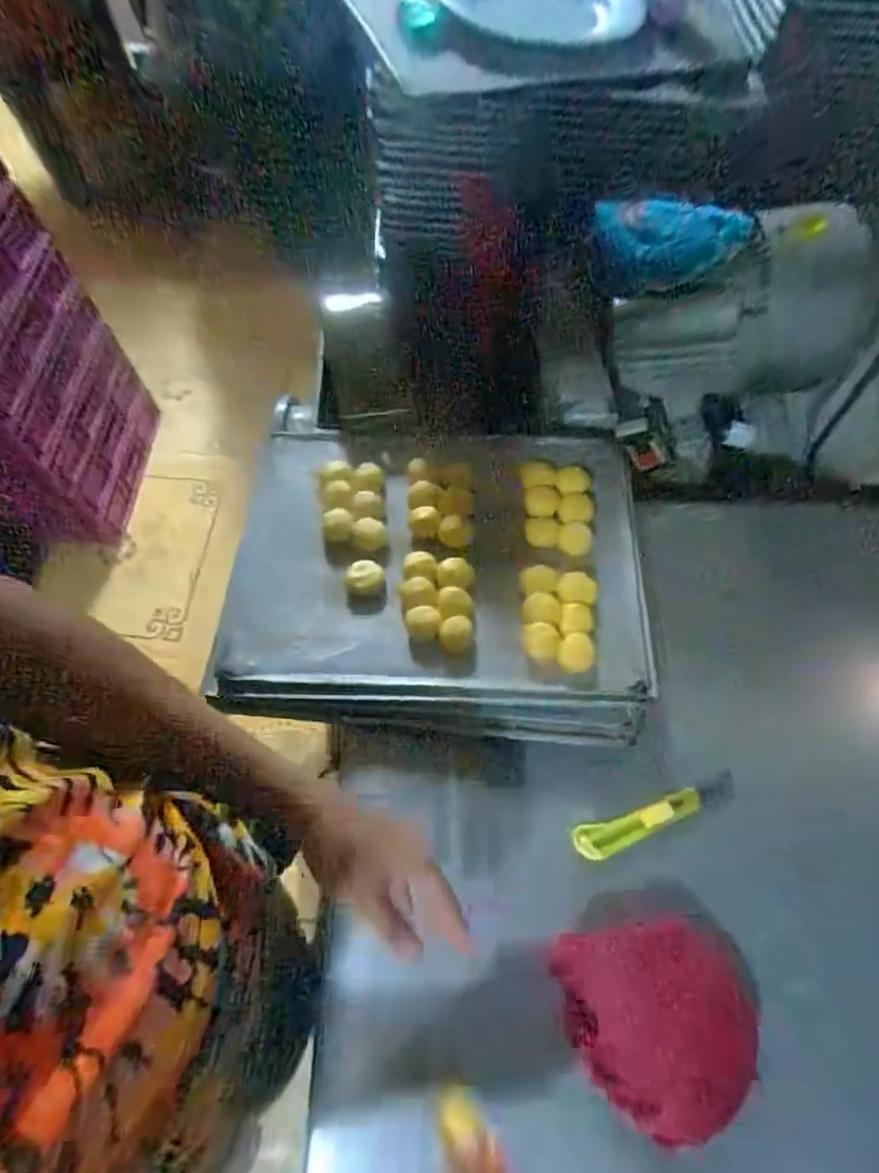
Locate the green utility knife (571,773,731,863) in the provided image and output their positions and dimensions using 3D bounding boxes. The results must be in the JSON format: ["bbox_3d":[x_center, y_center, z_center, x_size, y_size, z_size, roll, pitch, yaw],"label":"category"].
[{"bbox_3d":[0.220,0.230,0.603,0.178,0.014,0.031,-19,66,-8],"label":"green utility knife"}]

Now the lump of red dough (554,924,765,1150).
[{"bbox_3d":[0.193,0.382,0.517,0.154,0.049,0.143,-7,65,-2],"label":"lump of red dough"}]

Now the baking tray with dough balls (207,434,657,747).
[{"bbox_3d":[-0.003,-0.022,0.687,0.462,0.041,0.362,4,65,3],"label":"baking tray with dough balls"}]

